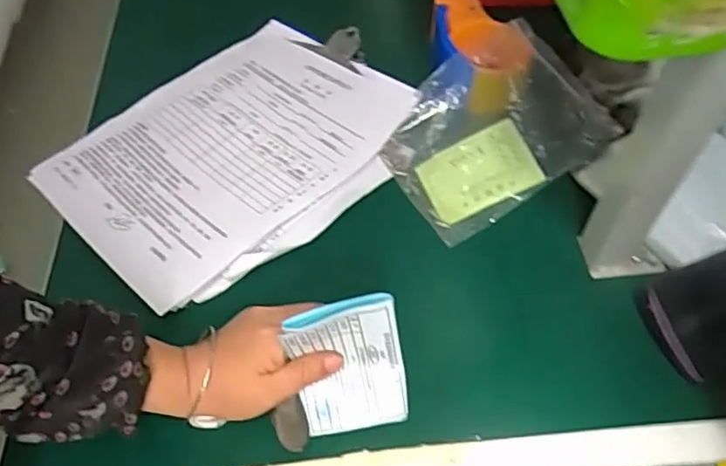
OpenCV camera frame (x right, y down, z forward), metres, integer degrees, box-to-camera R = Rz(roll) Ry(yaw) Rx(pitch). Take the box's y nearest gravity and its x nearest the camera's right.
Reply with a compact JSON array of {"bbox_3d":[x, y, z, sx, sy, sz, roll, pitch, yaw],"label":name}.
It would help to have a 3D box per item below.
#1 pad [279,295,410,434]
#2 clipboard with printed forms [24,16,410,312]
[{"bbox_3d":[-0.008,0.089,0.379,0.071,0.105,0.021,-14,32,-13],"label":"pad"},{"bbox_3d":[-0.117,-0.087,0.552,0.253,0.022,0.315,37,63,25],"label":"clipboard with printed forms"}]

